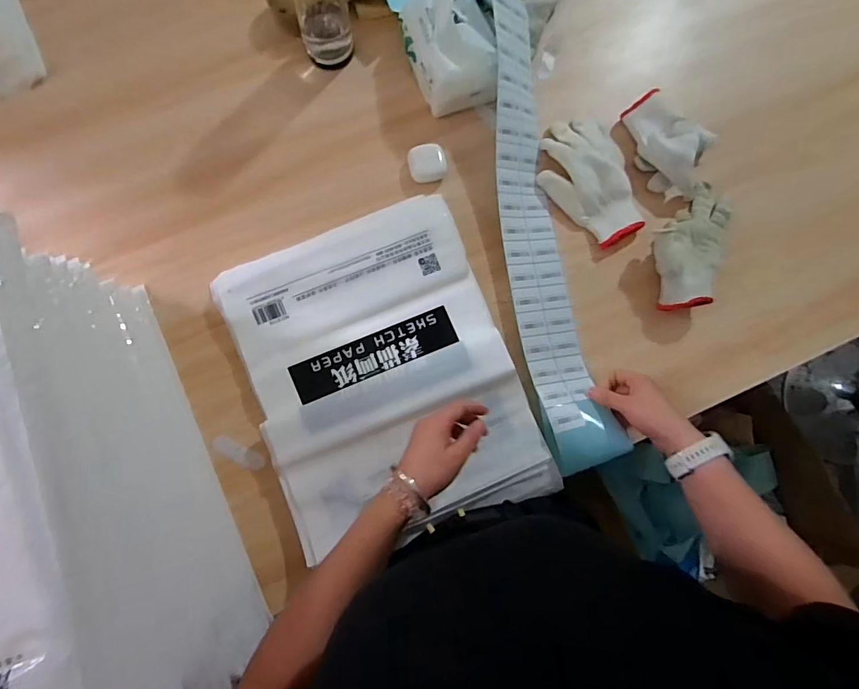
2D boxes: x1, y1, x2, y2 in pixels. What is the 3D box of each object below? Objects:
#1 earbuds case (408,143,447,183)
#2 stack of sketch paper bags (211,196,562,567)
[{"bbox_3d":[-0.002,-0.244,0.611,0.050,0.020,0.043,-7,83,-4],"label":"earbuds case"},{"bbox_3d":[-0.059,0.029,0.546,0.305,0.039,0.374,-21,84,-4],"label":"stack of sketch paper bags"}]

